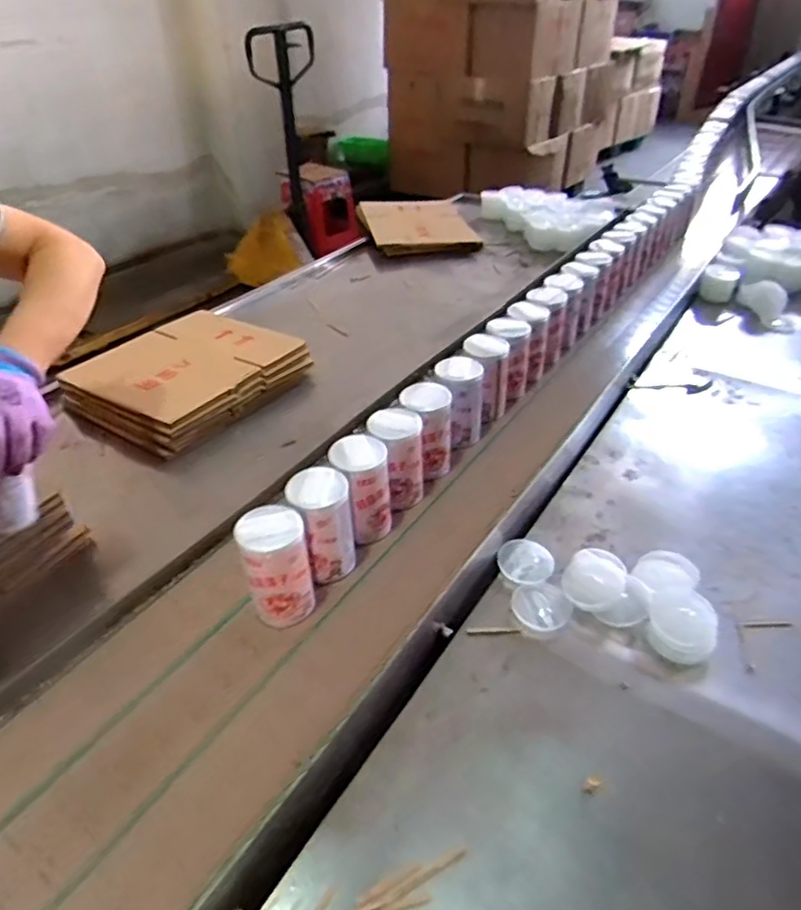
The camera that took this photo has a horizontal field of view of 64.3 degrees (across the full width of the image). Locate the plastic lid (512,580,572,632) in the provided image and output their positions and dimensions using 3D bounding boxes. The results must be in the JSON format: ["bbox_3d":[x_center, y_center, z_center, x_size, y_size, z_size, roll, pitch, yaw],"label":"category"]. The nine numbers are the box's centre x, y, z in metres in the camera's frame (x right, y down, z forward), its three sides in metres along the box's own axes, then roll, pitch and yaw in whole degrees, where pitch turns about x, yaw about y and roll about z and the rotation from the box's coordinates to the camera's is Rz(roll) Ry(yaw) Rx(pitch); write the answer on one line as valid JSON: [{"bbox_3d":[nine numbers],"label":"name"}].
[{"bbox_3d":[0.161,0.171,0.723,0.063,0.009,0.066,-1,37,1],"label":"plastic lid"}]

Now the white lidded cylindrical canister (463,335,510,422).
[{"bbox_3d":[0.124,-0.116,0.967,0.072,0.116,0.069,-1,37,1],"label":"white lidded cylindrical canister"}]

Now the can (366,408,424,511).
[{"bbox_3d":[-0.004,0.006,0.804,0.065,0.112,0.065,-1,37,1],"label":"can"}]

